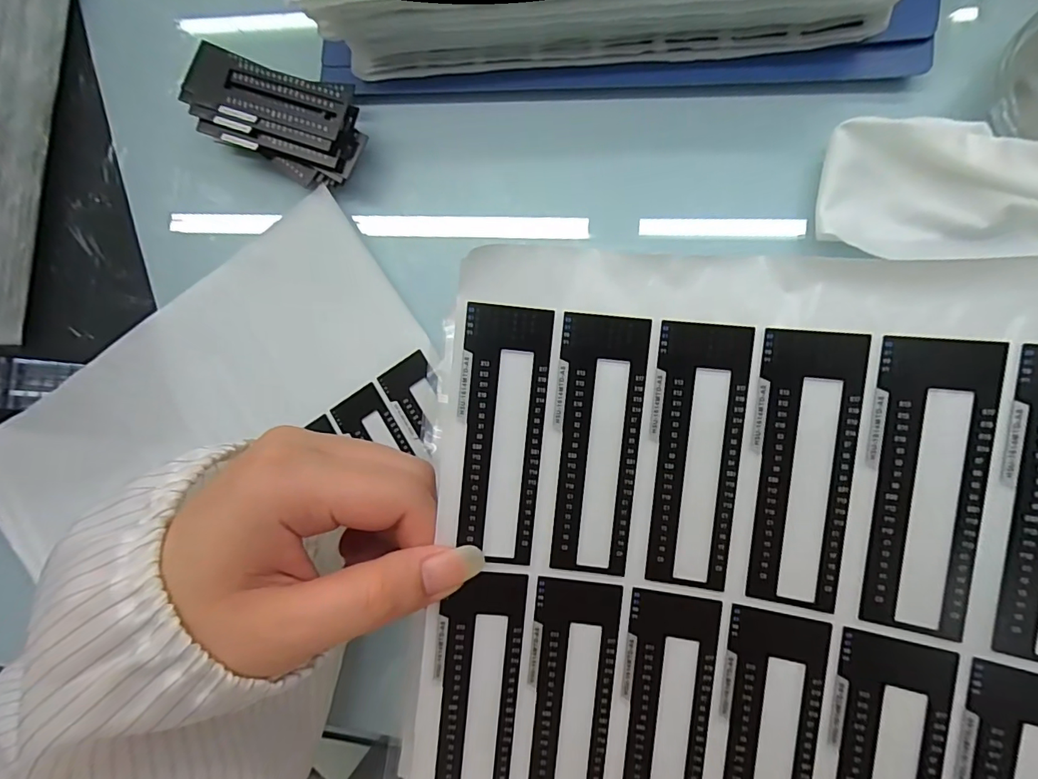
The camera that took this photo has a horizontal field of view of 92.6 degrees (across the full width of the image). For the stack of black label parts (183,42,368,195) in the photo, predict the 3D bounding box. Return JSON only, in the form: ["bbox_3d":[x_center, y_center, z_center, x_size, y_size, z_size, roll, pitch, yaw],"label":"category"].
[{"bbox_3d":[-0.133,-0.150,0.275,0.099,0.028,0.051,24,92,10],"label":"stack of black label parts"}]

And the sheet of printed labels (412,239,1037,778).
[{"bbox_3d":[0.094,0.065,0.132,0.253,0.065,0.207,6,89,10],"label":"sheet of printed labels"}]

